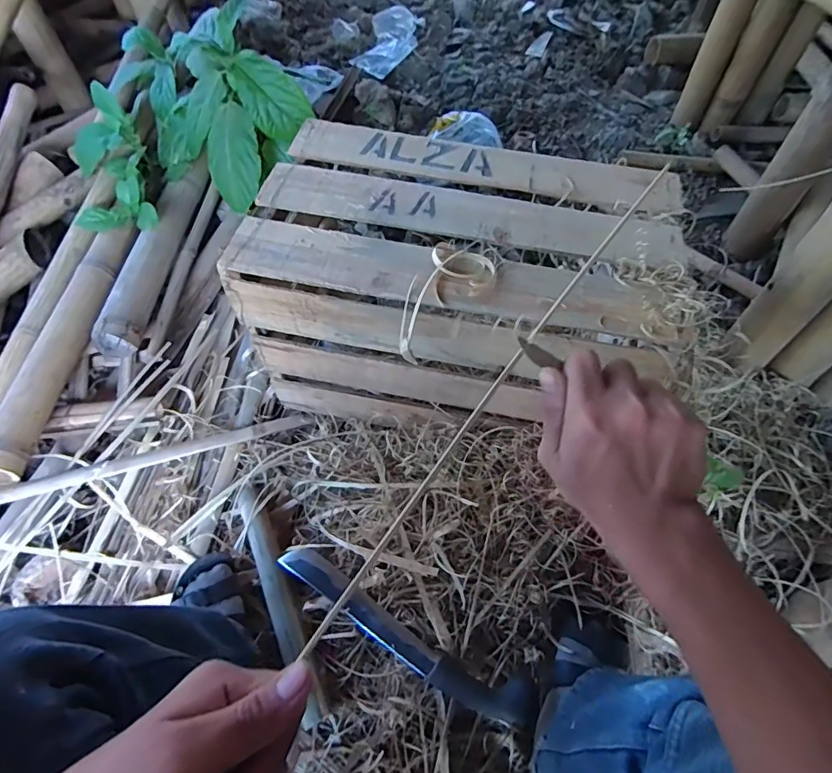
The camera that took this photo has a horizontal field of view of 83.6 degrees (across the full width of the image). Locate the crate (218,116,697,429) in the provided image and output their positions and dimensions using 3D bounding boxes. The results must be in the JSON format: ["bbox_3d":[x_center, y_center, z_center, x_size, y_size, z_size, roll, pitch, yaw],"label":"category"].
[{"bbox_3d":[0.063,-0.146,0.764,0.582,0.305,0.356,12,58,6],"label":"crate"}]

